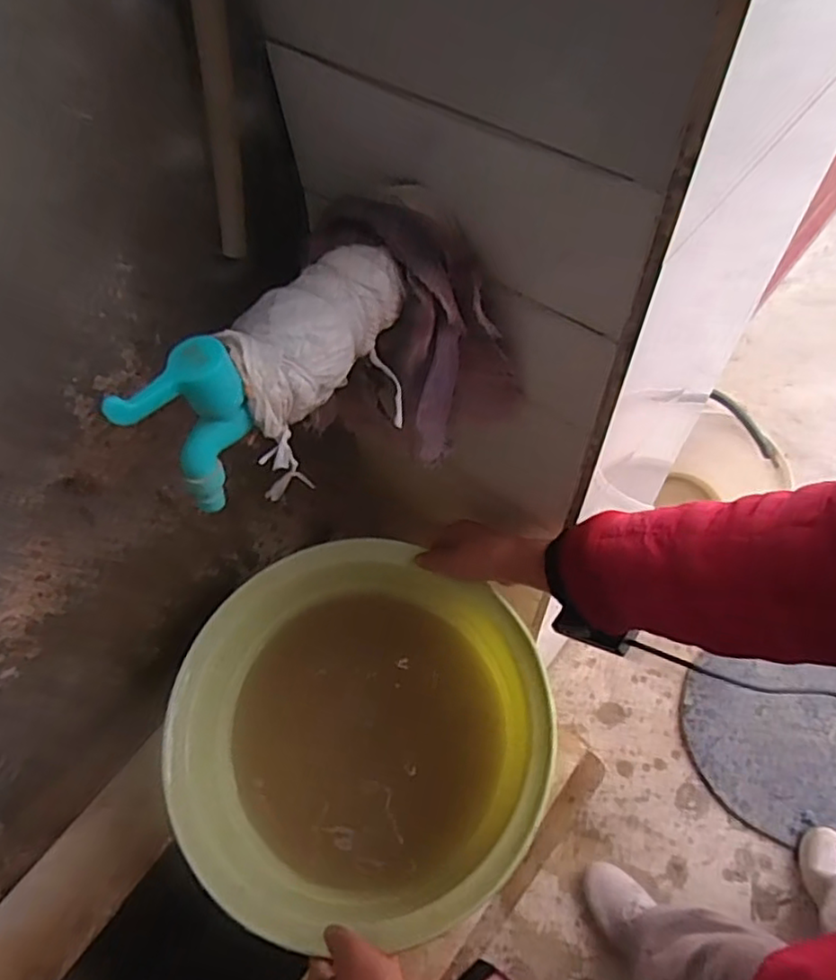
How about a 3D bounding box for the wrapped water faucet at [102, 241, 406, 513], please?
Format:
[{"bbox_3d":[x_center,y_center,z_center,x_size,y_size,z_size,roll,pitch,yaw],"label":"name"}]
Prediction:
[{"bbox_3d":[-0.075,-0.065,0.373,0.169,0.097,0.064,-41,66,-19],"label":"wrapped water faucet"}]

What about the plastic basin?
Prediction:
[{"bbox_3d":[-0.057,0.240,0.641,0.315,0.139,0.329,-1,60,2],"label":"plastic basin"}]

